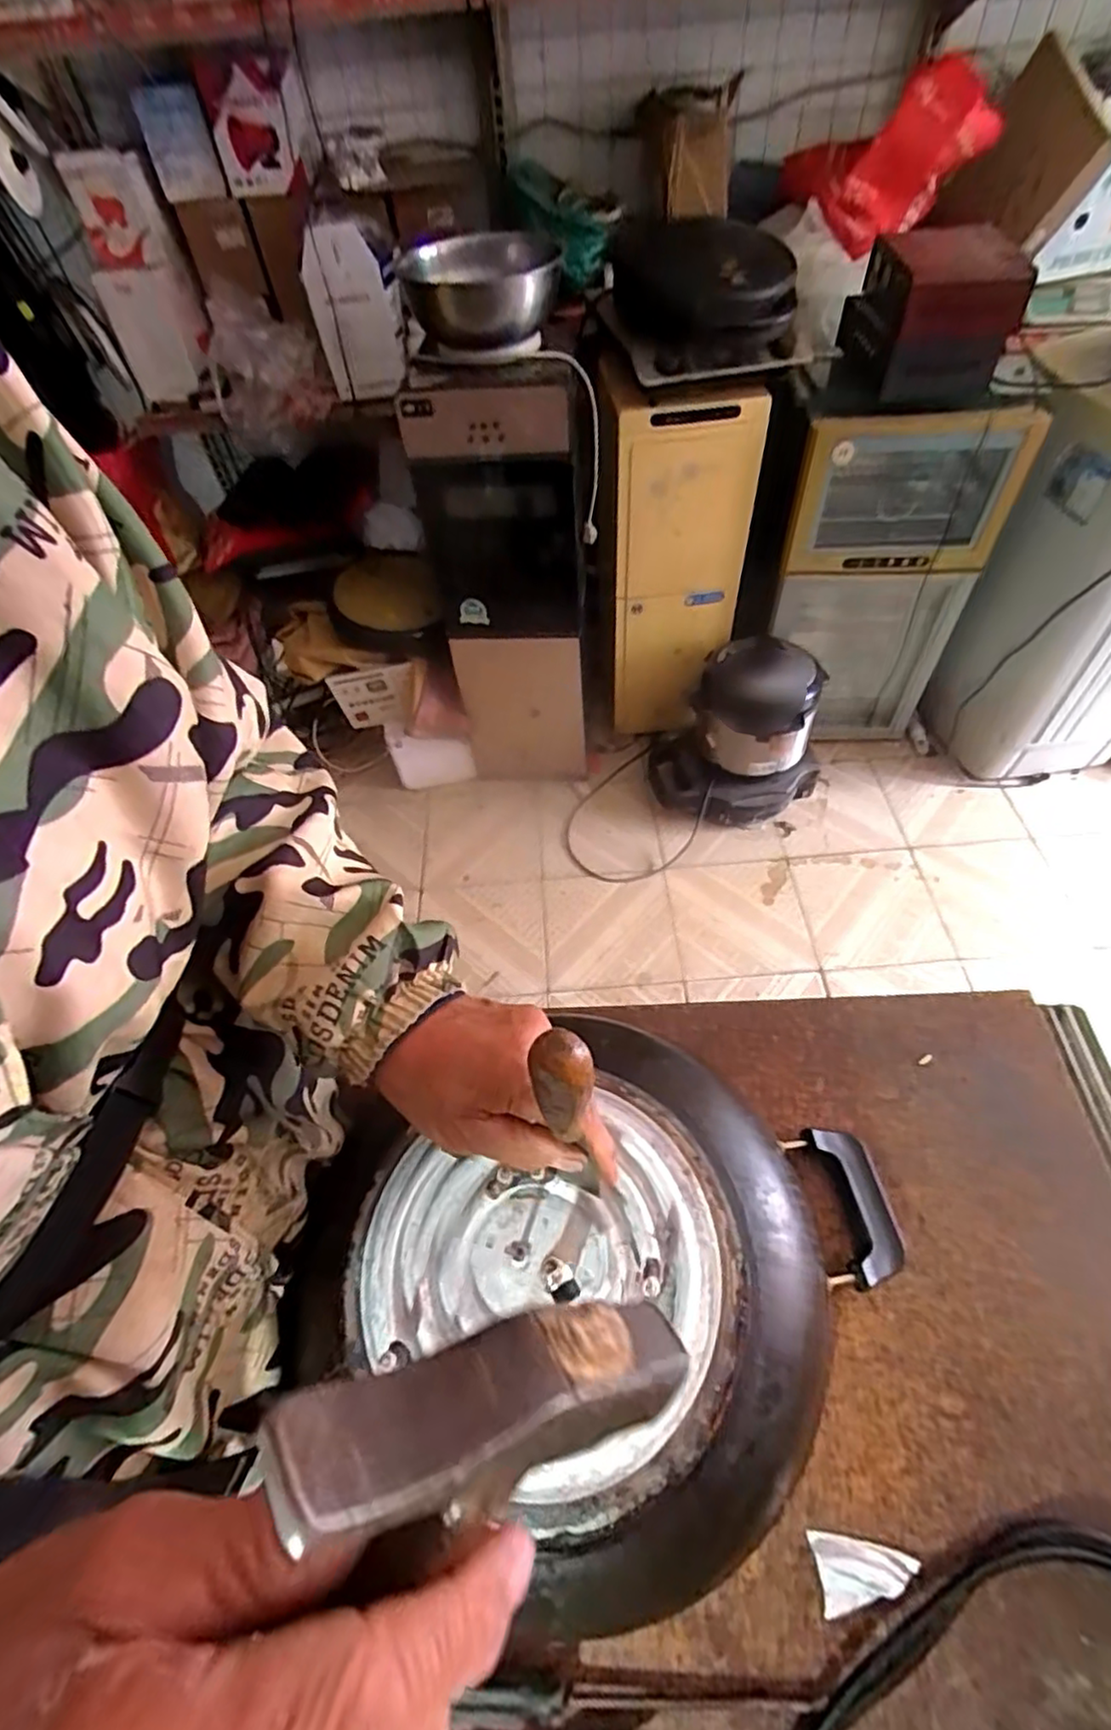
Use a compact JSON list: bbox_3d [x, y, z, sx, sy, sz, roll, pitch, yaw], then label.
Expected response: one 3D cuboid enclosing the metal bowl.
[{"bbox_3d":[-0.118,-0.898,1.053,0.230,0.104,0.247,-2,54,2],"label":"metal bowl"}]

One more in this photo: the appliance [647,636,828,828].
[{"bbox_3d":[0.433,-0.322,1.630,0.324,0.403,0.358,-39,60,-22],"label":"appliance"}]

